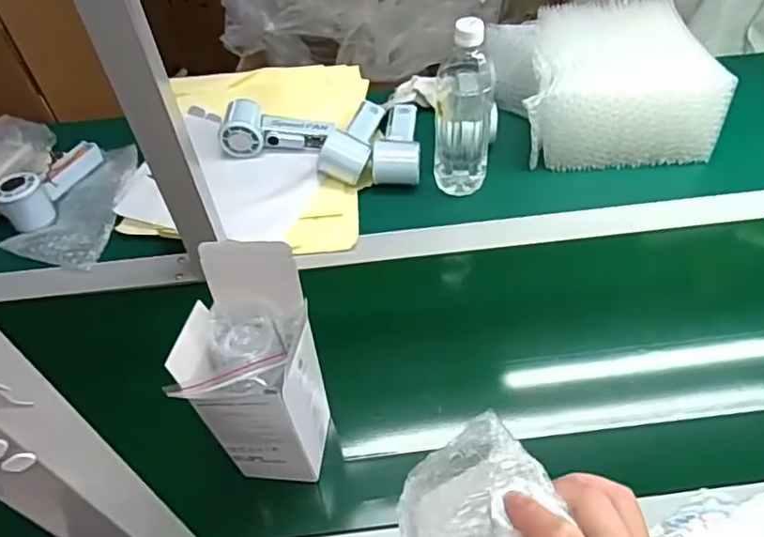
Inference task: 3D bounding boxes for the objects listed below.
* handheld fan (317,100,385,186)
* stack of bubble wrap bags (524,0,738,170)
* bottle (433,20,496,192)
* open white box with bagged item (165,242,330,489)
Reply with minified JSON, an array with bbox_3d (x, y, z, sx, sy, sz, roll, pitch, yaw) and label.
[{"bbox_3d":[-0.032,-0.186,0.825,0.063,0.049,0.152,10,52,11],"label":"handheld fan"},{"bbox_3d":[0.308,-0.252,0.822,0.225,0.120,0.218,2,51,5],"label":"stack of bubble wrap bags"},{"bbox_3d":[0.100,-0.191,0.737,0.068,0.226,0.081,6,52,8],"label":"bottle"},{"bbox_3d":[-0.101,0.085,0.507,0.086,0.215,0.093,6,52,8],"label":"open white box with bagged item"}]

